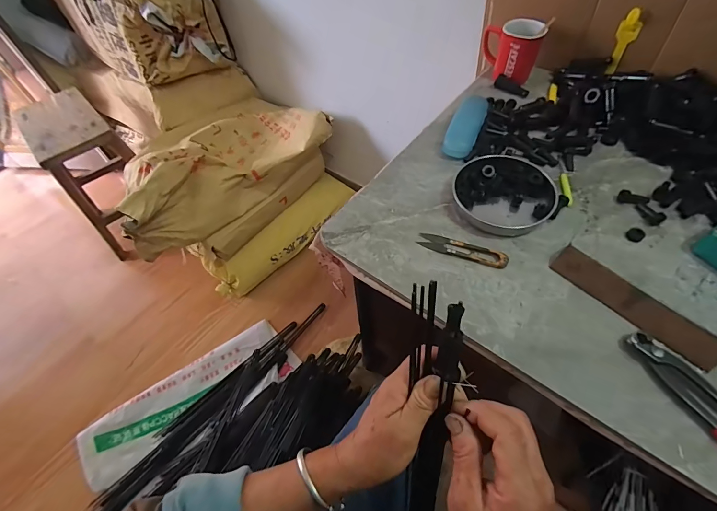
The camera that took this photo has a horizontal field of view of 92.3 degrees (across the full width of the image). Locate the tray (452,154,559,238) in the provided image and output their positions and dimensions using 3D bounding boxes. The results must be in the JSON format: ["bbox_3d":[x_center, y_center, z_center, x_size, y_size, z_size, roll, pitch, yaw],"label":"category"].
[{"bbox_3d":[0.207,-0.090,0.496,0.136,0.026,0.125,-2,56,3],"label":"tray"}]

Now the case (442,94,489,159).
[{"bbox_3d":[0.185,-0.223,0.583,0.048,0.025,0.143,18,59,16],"label":"case"}]

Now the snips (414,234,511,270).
[{"bbox_3d":[0.138,-0.009,0.458,0.115,0.009,0.027,18,59,15],"label":"snips"}]

